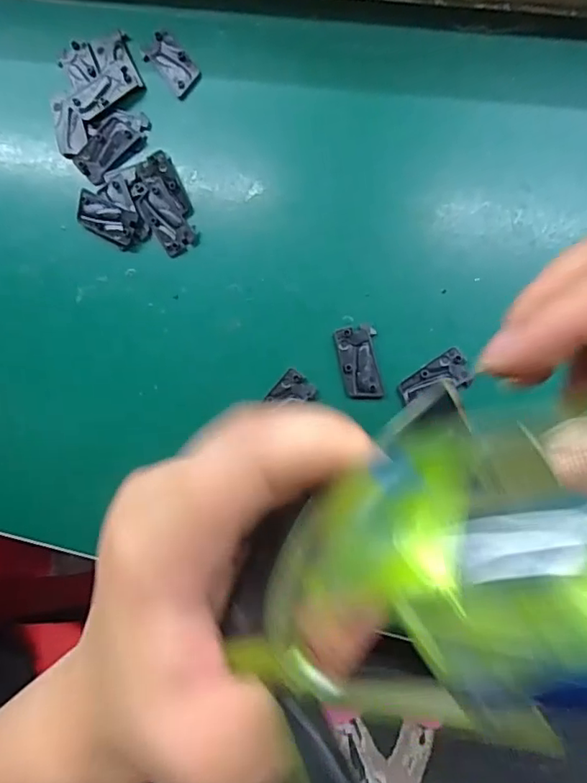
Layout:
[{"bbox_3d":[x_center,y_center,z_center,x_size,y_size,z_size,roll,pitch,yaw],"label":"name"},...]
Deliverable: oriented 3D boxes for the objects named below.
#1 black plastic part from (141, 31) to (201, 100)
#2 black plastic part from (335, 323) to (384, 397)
[{"bbox_3d":[-0.060,-0.162,0.275,0.017,0.004,0.031,-42,83,2],"label":"black plastic part"},{"bbox_3d":[0.030,-0.014,0.259,0.018,0.004,0.033,-8,85,6],"label":"black plastic part"}]

